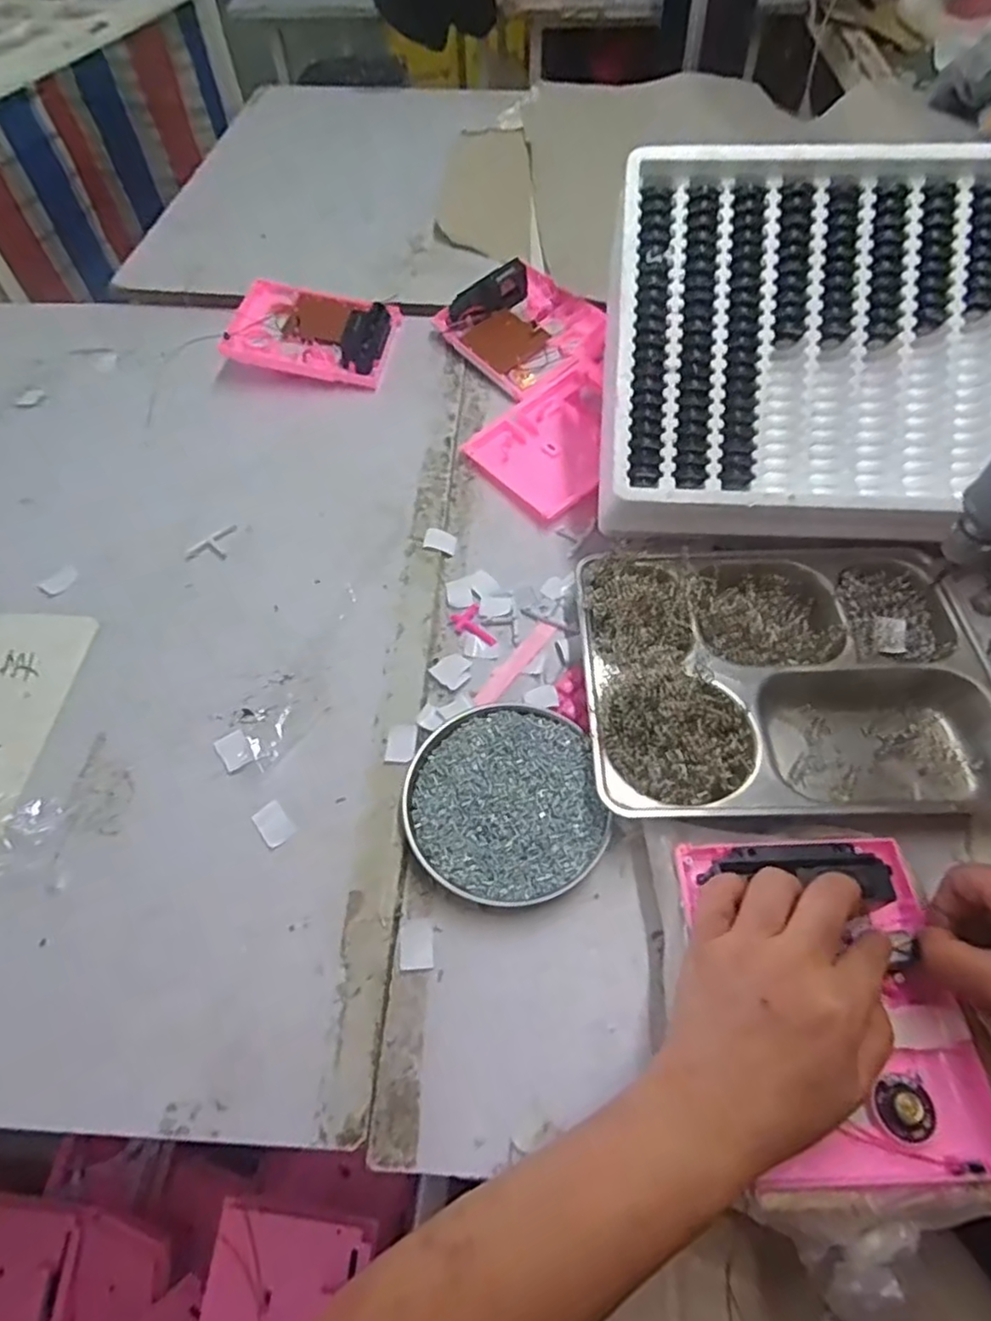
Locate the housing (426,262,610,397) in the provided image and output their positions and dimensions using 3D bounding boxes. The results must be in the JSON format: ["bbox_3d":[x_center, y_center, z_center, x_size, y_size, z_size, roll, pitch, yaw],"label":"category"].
[{"bbox_3d":[0.031,-0.361,0.706,0.136,0.047,0.155,-32,60,-16],"label":"housing"}]

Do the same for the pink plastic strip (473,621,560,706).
[{"bbox_3d":[0.015,0.002,0.519,0.017,0.005,0.091,31,64,22],"label":"pink plastic strip"}]

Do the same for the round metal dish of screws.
[{"bbox_3d":[0.005,0.093,0.449,0.126,0.020,0.130,-2,56,3],"label":"round metal dish of screws"}]

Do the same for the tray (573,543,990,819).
[{"bbox_3d":[0.204,0.003,0.474,0.277,0.036,0.216,-2,56,3],"label":"tray"}]

